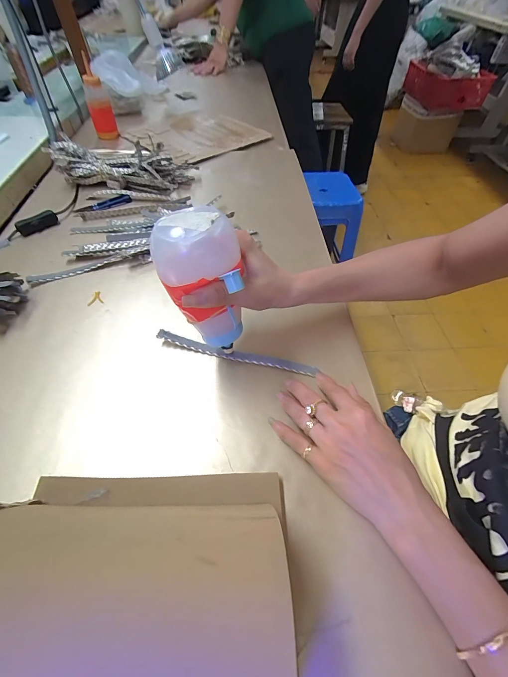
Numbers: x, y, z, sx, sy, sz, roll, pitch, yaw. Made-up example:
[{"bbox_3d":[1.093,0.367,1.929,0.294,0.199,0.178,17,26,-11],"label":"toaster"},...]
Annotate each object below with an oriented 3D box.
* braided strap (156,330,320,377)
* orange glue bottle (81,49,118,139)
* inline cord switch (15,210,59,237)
[{"bbox_3d":[-0.022,0.019,0.339,0.187,0.012,0.011,13,54,6],"label":"braided strap"},{"bbox_3d":[-0.364,-0.556,0.671,0.053,0.145,0.059,-18,56,-15],"label":"orange glue bottle"},{"bbox_3d":[-0.354,-0.189,0.476,0.060,0.018,0.022,-37,63,-25],"label":"inline cord switch"}]

